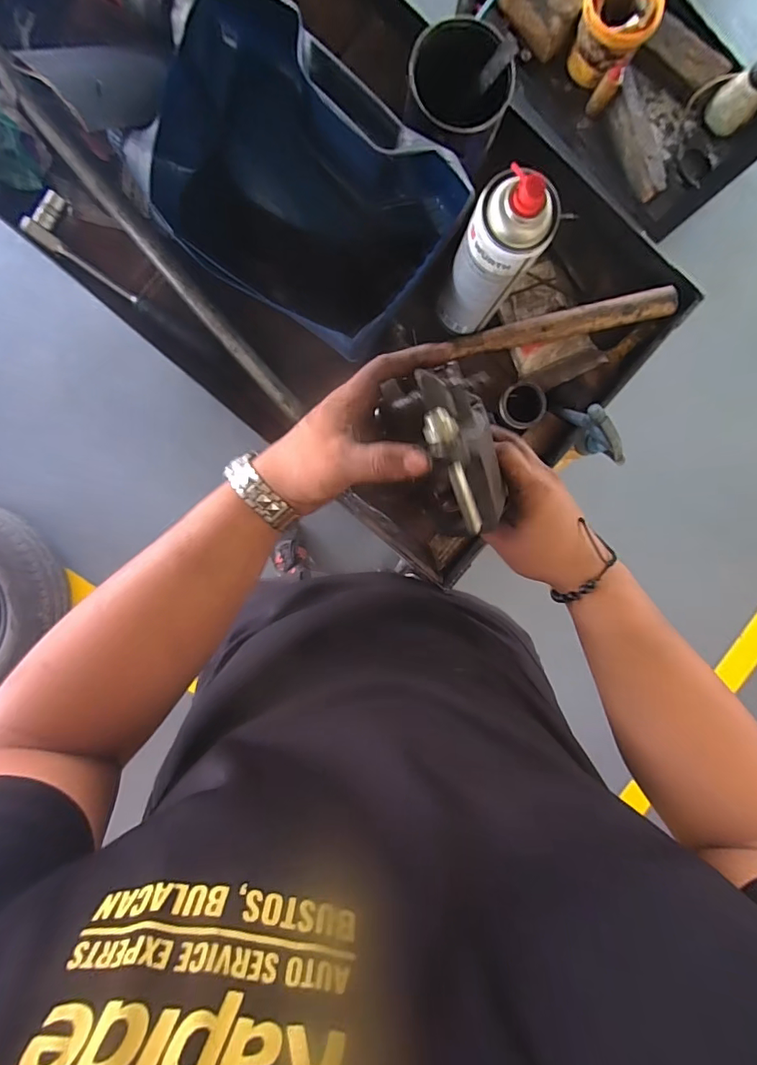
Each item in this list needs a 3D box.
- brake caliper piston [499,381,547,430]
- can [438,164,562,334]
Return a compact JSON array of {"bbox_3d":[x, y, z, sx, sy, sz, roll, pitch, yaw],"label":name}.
[{"bbox_3d":[0.166,-0.146,0.540,0.052,0.033,0.049,0,94,-3],"label":"brake caliper piston"},{"bbox_3d":[0.104,-0.253,0.439,0.063,0.195,0.059,0,94,-3],"label":"can"}]

